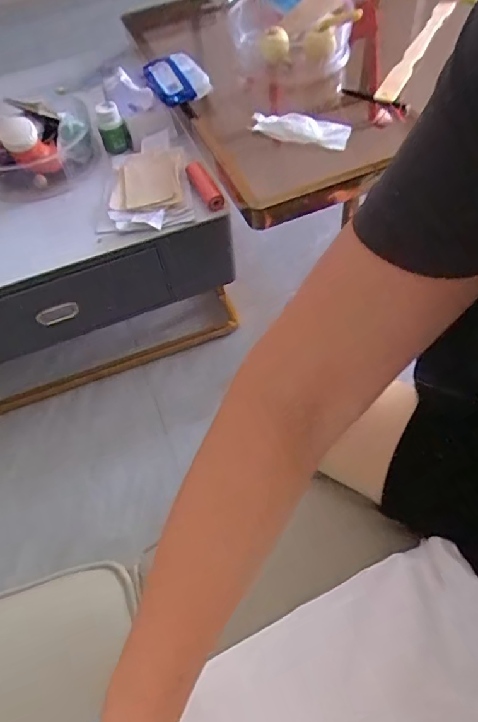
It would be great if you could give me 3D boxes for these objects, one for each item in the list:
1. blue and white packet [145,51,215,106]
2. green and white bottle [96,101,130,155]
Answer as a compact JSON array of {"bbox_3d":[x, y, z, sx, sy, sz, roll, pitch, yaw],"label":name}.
[{"bbox_3d":[-0.116,-0.536,0.925,0.102,0.032,0.136,-22,68,-10],"label":"blue and white packet"},{"bbox_3d":[-0.232,-0.430,0.897,0.049,0.080,0.055,-16,57,-7],"label":"green and white bottle"}]

